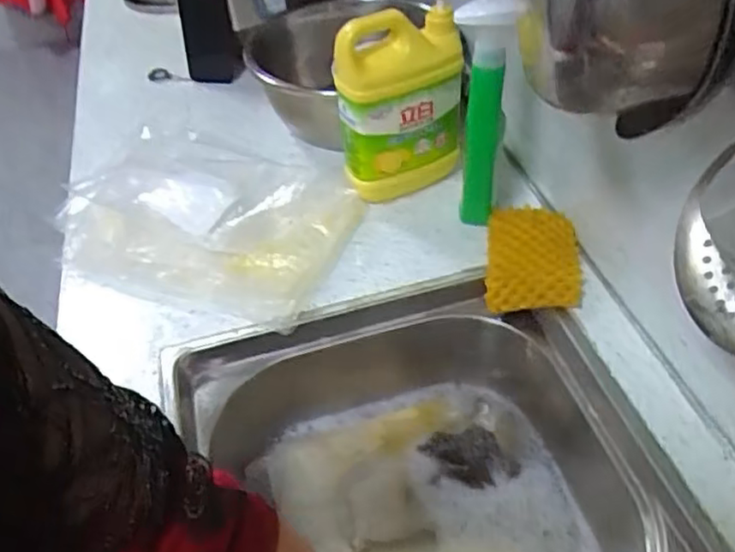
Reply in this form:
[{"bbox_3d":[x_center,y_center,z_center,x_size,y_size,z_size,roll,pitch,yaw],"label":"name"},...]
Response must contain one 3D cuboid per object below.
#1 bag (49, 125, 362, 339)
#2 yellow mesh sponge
[{"bbox_3d":[-0.169,-0.068,0.720,0.277,0.096,0.186,11,47,17],"label":"bag"},{"bbox_3d":[0.170,-0.022,0.683,0.091,0.024,0.121,3,45,10],"label":"yellow mesh sponge"}]

